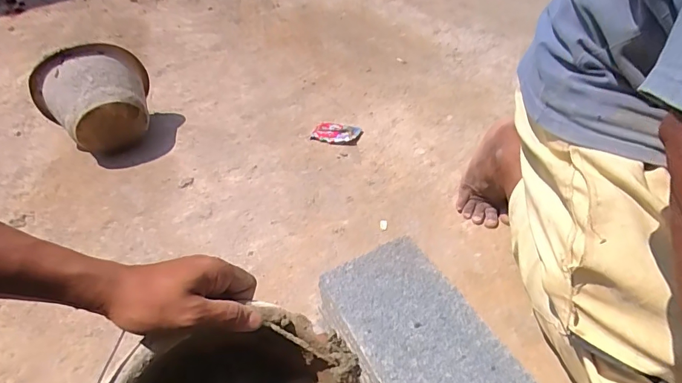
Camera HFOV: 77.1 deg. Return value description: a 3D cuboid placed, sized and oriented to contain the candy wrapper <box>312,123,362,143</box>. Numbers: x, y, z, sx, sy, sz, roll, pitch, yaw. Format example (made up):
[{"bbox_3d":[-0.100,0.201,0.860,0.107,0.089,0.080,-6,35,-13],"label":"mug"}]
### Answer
[{"bbox_3d":[-0.012,-0.142,1.046,0.110,0.013,0.066,11,48,13],"label":"candy wrapper"}]

